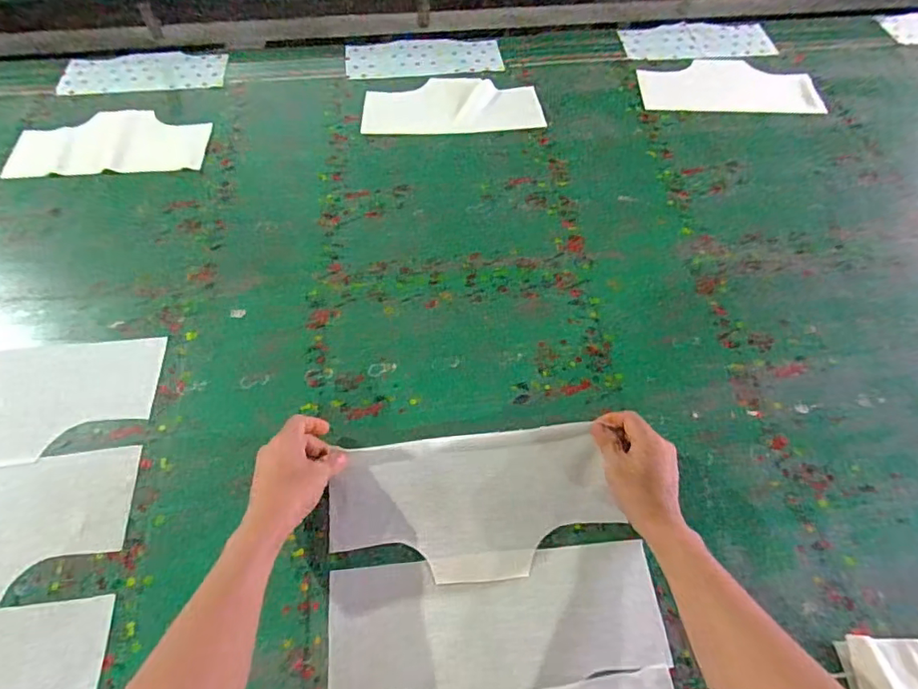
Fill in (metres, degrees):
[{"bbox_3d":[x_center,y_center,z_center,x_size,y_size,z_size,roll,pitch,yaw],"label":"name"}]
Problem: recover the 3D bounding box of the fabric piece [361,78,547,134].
[{"bbox_3d":[-0.013,-0.415,0.909,0.298,0.011,0.142,-3,56,-2],"label":"fabric piece"}]

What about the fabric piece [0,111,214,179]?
[{"bbox_3d":[-0.564,-0.333,0.862,0.303,0.006,0.150,-2,59,1],"label":"fabric piece"}]

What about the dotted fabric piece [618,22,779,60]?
[{"bbox_3d":[0.466,-0.597,1.033,0.287,0.005,0.132,-3,56,-2],"label":"dotted fabric piece"}]

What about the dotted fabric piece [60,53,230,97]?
[{"bbox_3d":[-0.585,-0.508,0.977,0.305,0.011,0.133,-1,56,-1],"label":"dotted fabric piece"}]

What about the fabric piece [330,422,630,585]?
[{"bbox_3d":[0.012,0.166,0.547,0.282,0.035,0.138,-5,56,-1],"label":"fabric piece"}]

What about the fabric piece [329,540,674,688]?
[{"bbox_3d":[0.035,0.264,0.500,0.307,0.012,0.119,-4,57,-4],"label":"fabric piece"}]

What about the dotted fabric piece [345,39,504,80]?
[{"bbox_3d":[-0.068,-0.548,1.001,0.290,0.009,0.122,-3,56,-2],"label":"dotted fabric piece"}]

